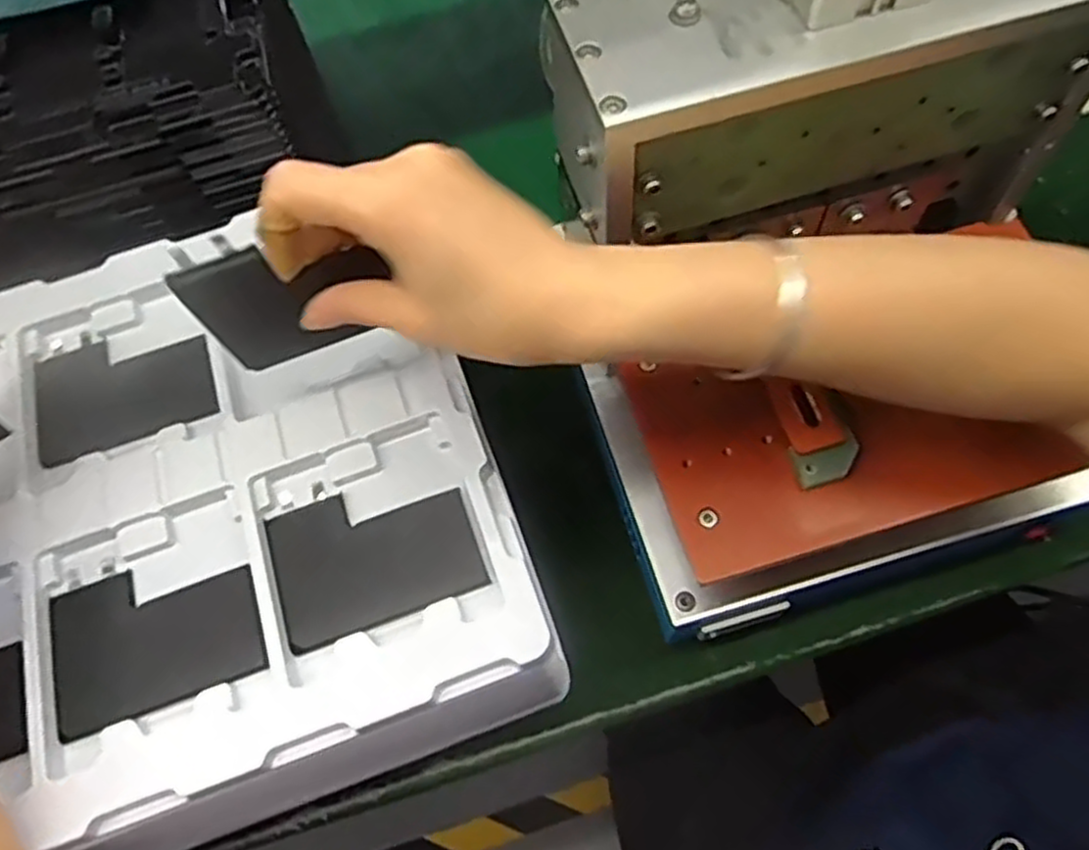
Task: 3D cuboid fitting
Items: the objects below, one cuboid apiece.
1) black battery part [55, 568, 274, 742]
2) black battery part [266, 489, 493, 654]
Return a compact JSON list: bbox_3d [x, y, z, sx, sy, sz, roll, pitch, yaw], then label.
[{"bbox_3d":[-0.167,0.091,0.331,0.090,0.008,0.065,-19,65,-5],"label":"black battery part"},{"bbox_3d":[-0.075,0.058,0.342,0.089,0.006,0.064,-20,65,-6],"label":"black battery part"}]

